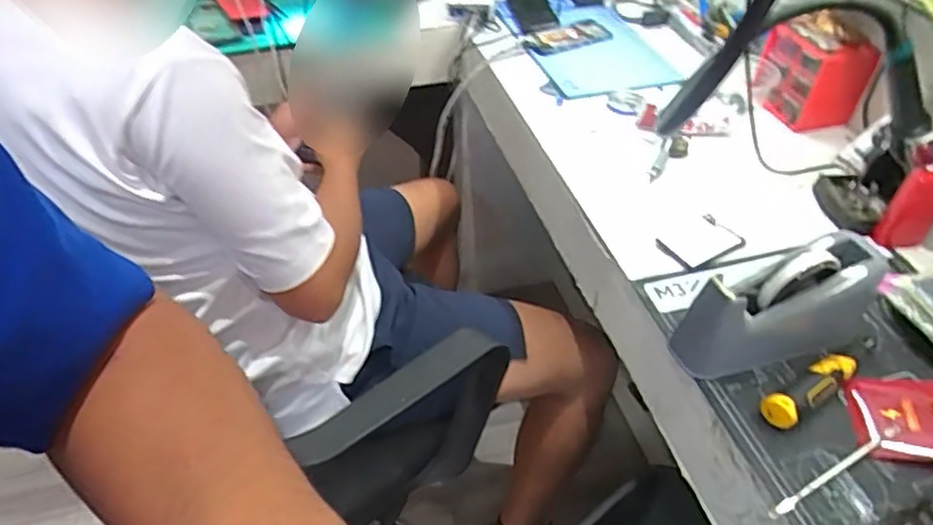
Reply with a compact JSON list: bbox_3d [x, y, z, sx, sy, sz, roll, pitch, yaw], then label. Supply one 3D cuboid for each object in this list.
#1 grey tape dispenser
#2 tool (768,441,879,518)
[{"bbox_3d":[0.317,0.044,0.638,0.211,0.103,0.072,-17,47,-17],"label":"grey tape dispenser"},{"bbox_3d":[0.321,0.186,0.563,0.139,0.008,0.010,-23,49,-22],"label":"tool"}]

